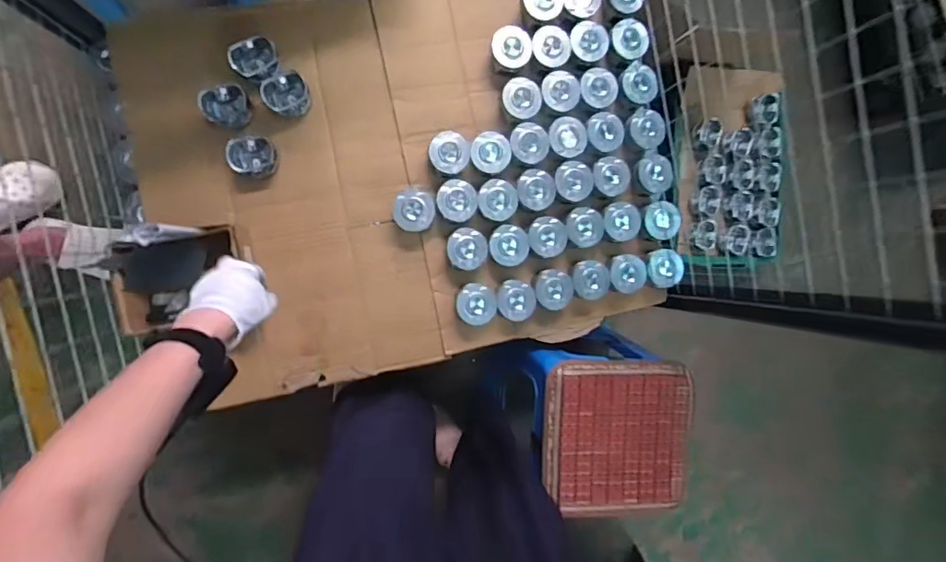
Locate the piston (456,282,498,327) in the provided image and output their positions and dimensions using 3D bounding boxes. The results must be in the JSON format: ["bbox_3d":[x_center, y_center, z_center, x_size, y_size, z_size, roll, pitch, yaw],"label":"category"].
[{"bbox_3d":[0.006,0.045,0.967,0.074,0.050,0.078,5,92,-5],"label":"piston"}]

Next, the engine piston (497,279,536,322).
[{"bbox_3d":[0.081,0.037,0.987,0.071,0.049,0.074,4,91,-9],"label":"engine piston"}]

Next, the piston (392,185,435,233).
[{"bbox_3d":[-0.108,-0.131,0.948,0.077,0.052,0.084,0,92,-9],"label":"piston"}]

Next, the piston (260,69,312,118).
[{"bbox_3d":[-0.329,-0.333,0.913,0.071,0.042,0.075,0,92,-9],"label":"piston"}]

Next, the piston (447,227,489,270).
[{"bbox_3d":[-0.011,-0.059,0.959,0.072,0.035,0.077,6,91,-9],"label":"piston"}]

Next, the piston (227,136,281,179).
[{"bbox_3d":[-0.387,-0.220,0.914,0.079,0.049,0.065,-5,93,-9],"label":"piston"}]

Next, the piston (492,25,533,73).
[{"bbox_3d":[0.071,-0.431,0.959,0.072,0.047,0.073,0,92,-9],"label":"piston"}]

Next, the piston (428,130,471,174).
[{"bbox_3d":[-0.045,-0.235,0.954,0.077,0.041,0.076,0,92,-9],"label":"piston"}]

